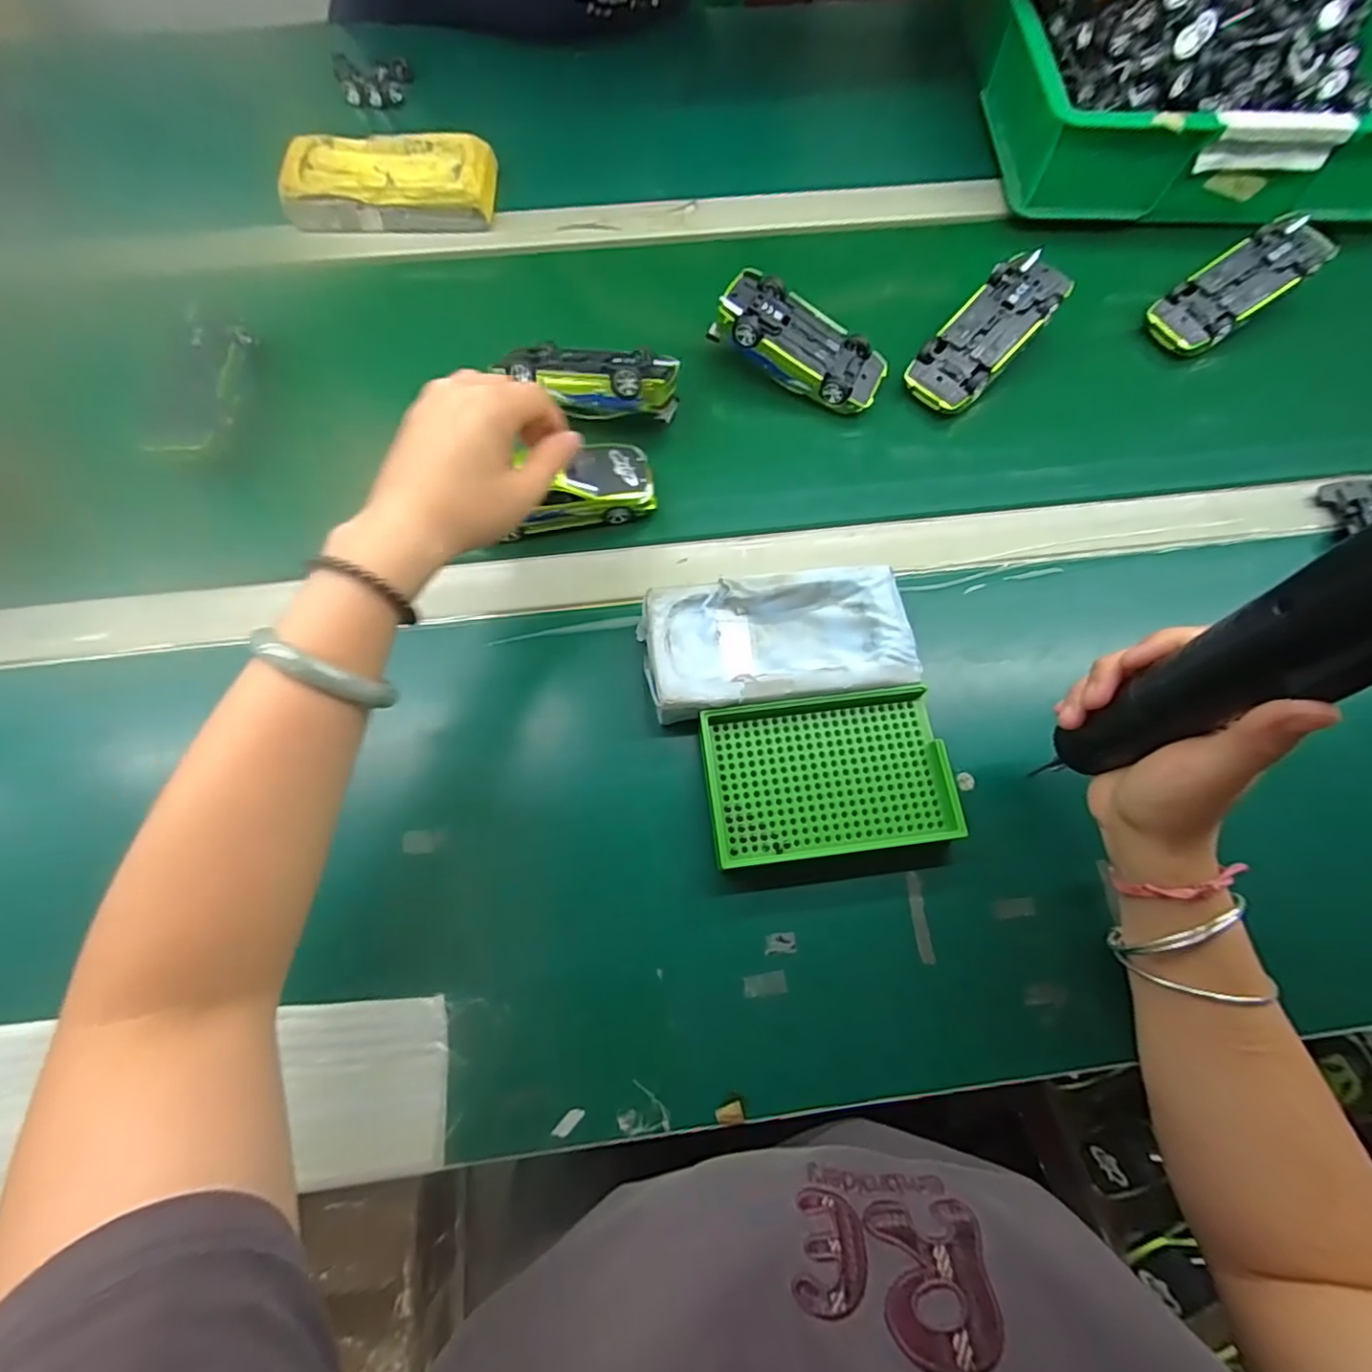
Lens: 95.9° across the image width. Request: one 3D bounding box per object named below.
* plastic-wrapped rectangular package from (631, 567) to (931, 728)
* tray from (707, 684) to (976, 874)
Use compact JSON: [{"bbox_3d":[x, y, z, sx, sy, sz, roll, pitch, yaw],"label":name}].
[{"bbox_3d":[0.056,-0.027,0.383,0.160,0.026,0.080,-9,70,-5],"label":"plastic-wrapped rectangular package"},{"bbox_3d":[0.081,0.053,0.362,0.136,0.022,0.088,-6,70,-4],"label":"tray"}]

